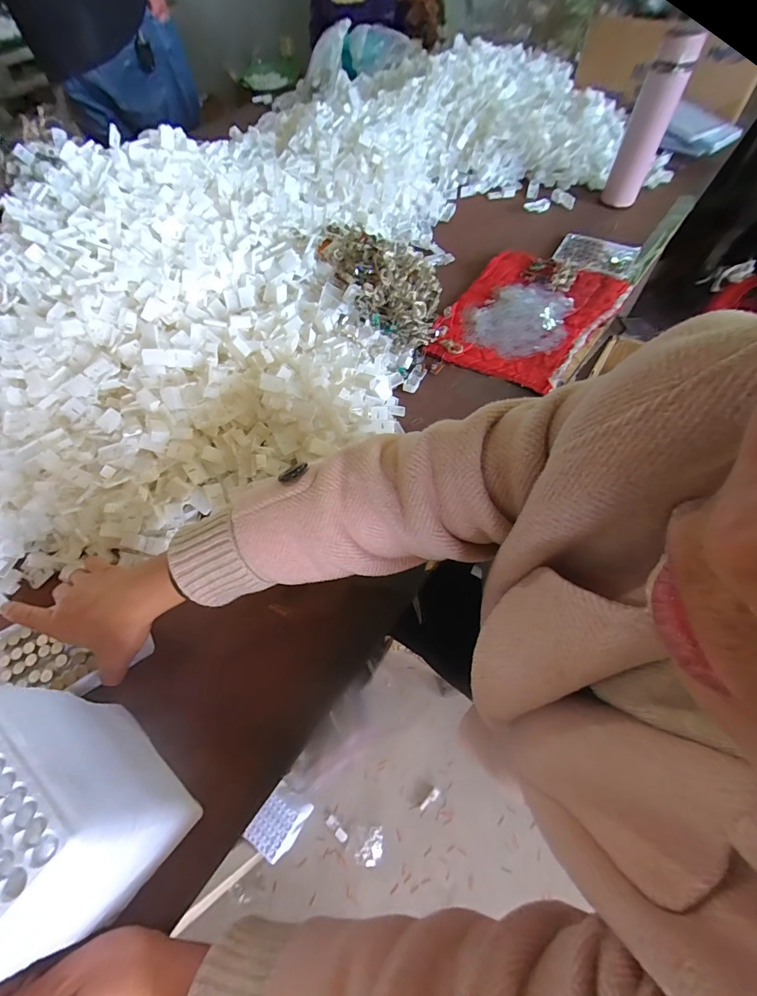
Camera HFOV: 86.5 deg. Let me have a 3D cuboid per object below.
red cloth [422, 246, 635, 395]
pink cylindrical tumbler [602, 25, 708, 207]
[{"bbox_3d":[0.239,-0.298,0.643,0.210,0.018,0.305,31,66,19],"label":"red cloth"},{"bbox_3d":[0.473,-0.650,0.708,0.060,0.228,0.050,24,64,16],"label":"pink cylindrical tumbler"}]

